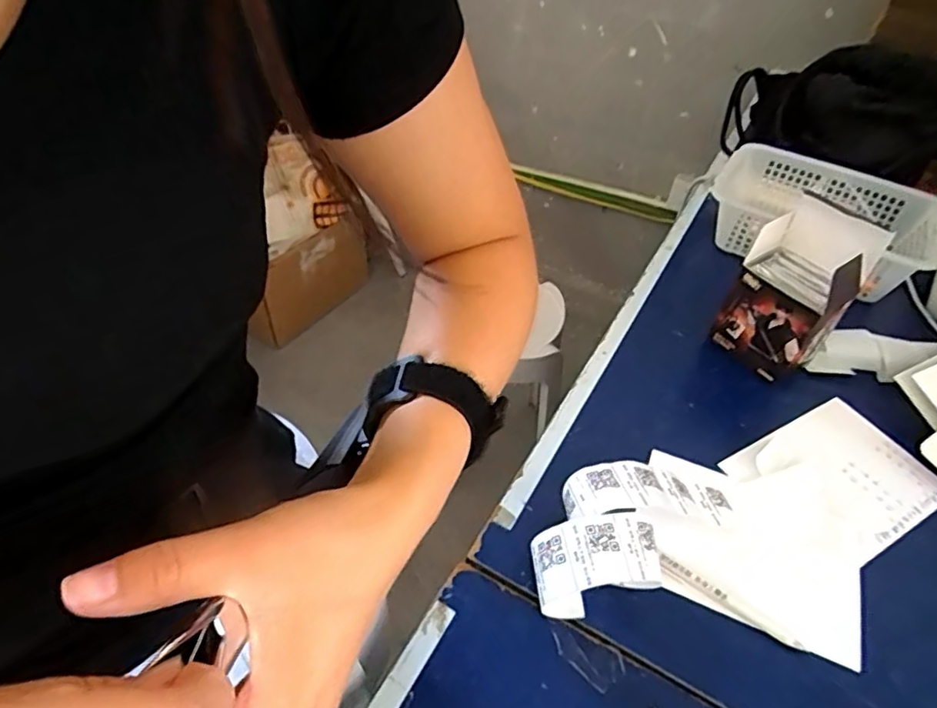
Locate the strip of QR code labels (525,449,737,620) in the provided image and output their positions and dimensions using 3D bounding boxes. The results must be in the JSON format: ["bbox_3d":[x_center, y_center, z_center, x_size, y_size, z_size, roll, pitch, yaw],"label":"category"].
[{"bbox_3d":[0.139,0.133,0.475,0.210,0.060,0.100,-22,51,-23],"label":"strip of QR code labels"}]

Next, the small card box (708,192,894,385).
[{"bbox_3d":[0.332,-0.062,0.610,0.104,0.156,0.083,36,54,27],"label":"small card box"}]

